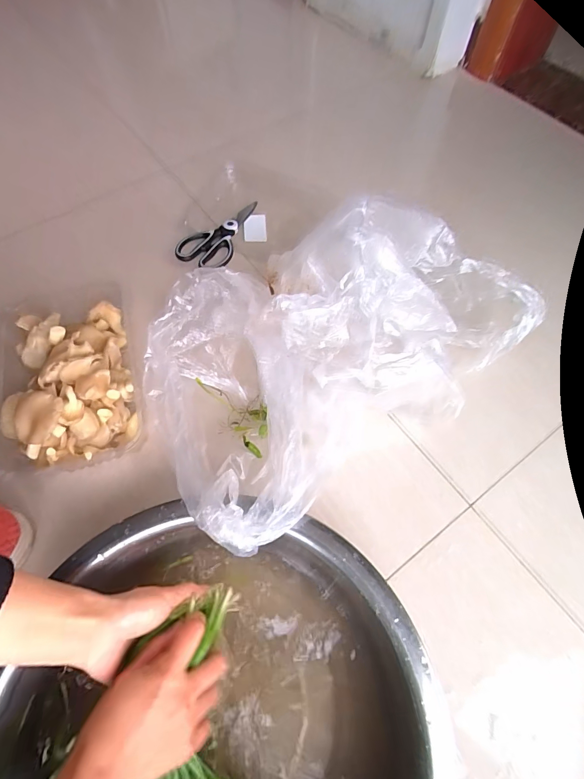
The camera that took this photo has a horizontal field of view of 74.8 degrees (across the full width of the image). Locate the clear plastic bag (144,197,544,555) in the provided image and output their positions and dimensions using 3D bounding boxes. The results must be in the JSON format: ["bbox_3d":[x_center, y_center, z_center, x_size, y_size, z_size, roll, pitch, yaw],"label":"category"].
[{"bbox_3d":[0.056,-0.080,0.451,0.475,0.232,0.302,-33,68,-16],"label":"clear plastic bag"}]

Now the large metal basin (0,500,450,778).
[{"bbox_3d":[-0.076,0.297,0.330,0.347,0.113,0.345,0,63,0],"label":"large metal basin"}]

